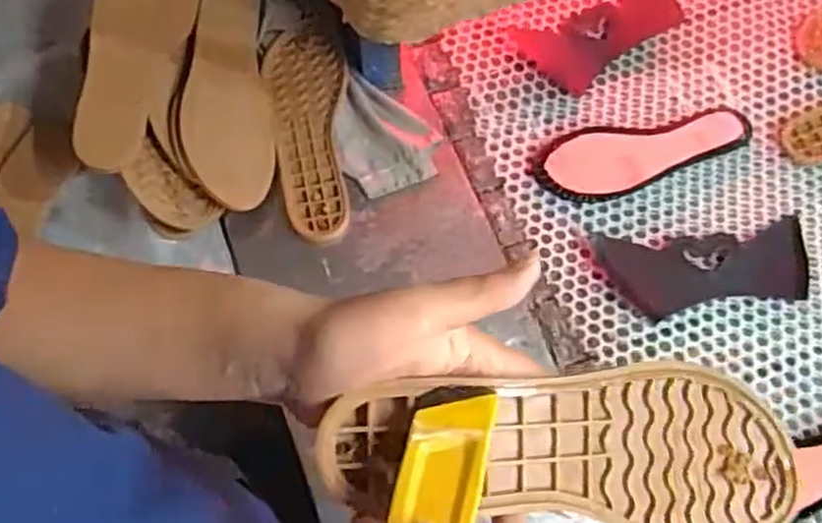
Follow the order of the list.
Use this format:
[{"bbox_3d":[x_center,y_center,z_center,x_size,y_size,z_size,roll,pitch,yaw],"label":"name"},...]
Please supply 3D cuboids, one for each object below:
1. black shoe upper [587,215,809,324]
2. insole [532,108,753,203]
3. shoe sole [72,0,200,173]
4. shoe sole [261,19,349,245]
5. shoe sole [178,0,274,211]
[{"bbox_3d":[0.289,0.007,0.734,0.207,0.012,0.087,-6,66,-5],"label":"black shoe upper"},{"bbox_3d":[0.244,-0.118,0.777,0.230,0.020,0.079,-15,68,-9],"label":"insole"},{"bbox_3d":[-0.264,-0.194,0.704,0.091,0.028,0.229,7,67,2],"label":"shoe sole"},{"bbox_3d":[-0.100,-0.133,0.750,0.079,0.019,0.239,-7,67,-5],"label":"shoe sole"},{"bbox_3d":[-0.180,-0.165,0.729,0.084,0.019,0.236,-2,77,-26],"label":"shoe sole"}]

